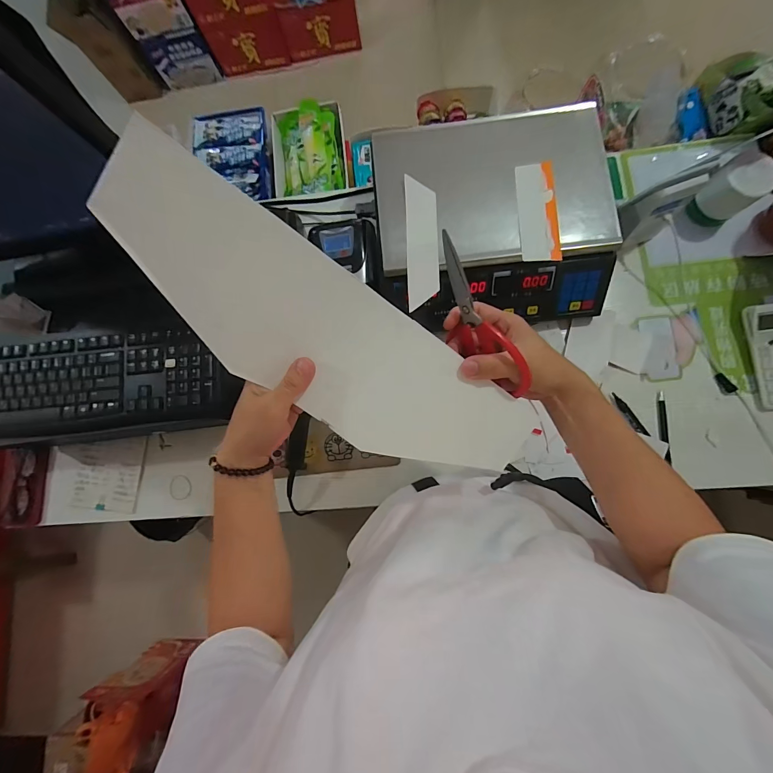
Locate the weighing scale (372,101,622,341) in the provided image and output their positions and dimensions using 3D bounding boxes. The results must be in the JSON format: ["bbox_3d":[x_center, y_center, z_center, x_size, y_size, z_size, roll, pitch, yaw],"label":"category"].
[{"bbox_3d":[0.160,-0.251,0.541,0.339,0.110,0.297,-7,81,5],"label":"weighing scale"}]

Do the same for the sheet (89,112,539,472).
[{"bbox_3d":[-0.032,-0.024,0.299,0.382,0.052,0.118,34,86,-20],"label":"sheet"}]

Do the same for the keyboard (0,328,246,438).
[{"bbox_3d":[-0.445,-0.012,0.532,0.452,0.023,0.153,-5,81,5],"label":"keyboard"}]

